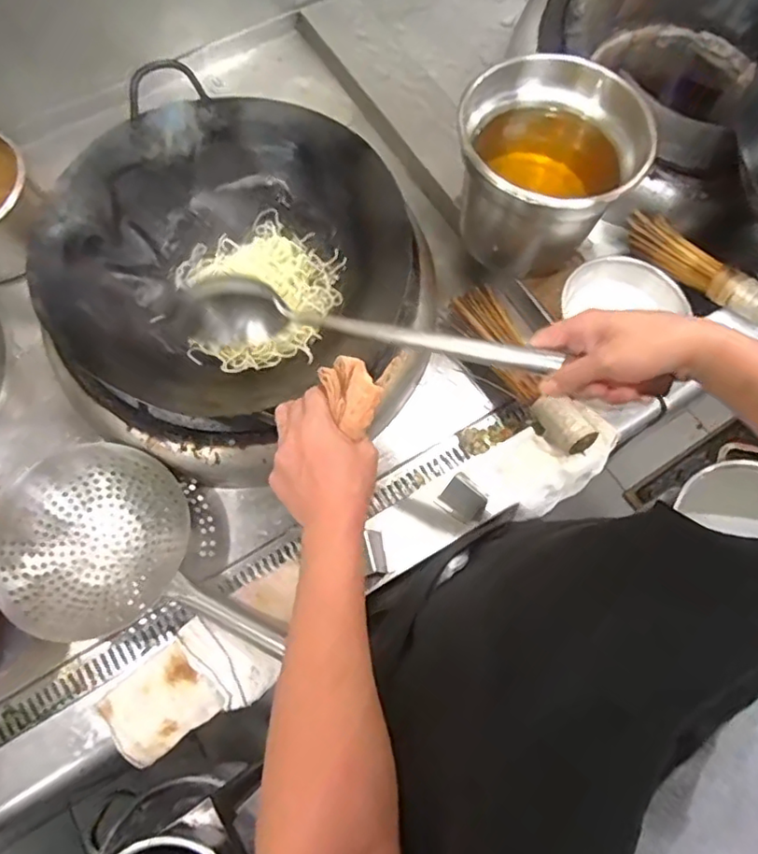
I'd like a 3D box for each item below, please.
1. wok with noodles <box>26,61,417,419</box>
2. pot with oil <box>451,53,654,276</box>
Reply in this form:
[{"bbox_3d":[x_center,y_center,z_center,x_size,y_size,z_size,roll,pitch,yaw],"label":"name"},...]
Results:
[{"bbox_3d":[-0.177,-0.205,0.757,0.408,0.137,0.423,25,70,9],"label":"wok with noodles"},{"bbox_3d":[0.223,-0.341,0.830,0.224,0.202,0.239,0,69,0],"label":"pot with oil"}]

